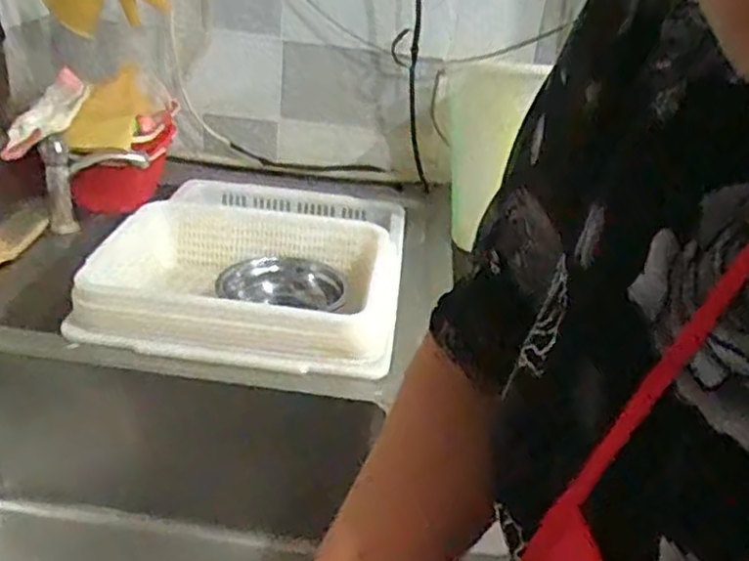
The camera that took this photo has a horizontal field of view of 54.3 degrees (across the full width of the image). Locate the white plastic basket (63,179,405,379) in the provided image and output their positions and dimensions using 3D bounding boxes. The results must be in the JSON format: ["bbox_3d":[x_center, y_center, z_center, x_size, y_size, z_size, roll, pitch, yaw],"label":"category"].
[{"bbox_3d":[-0.172,0.006,1.020,0.401,0.100,0.341,6,28,0],"label":"white plastic basket"}]

